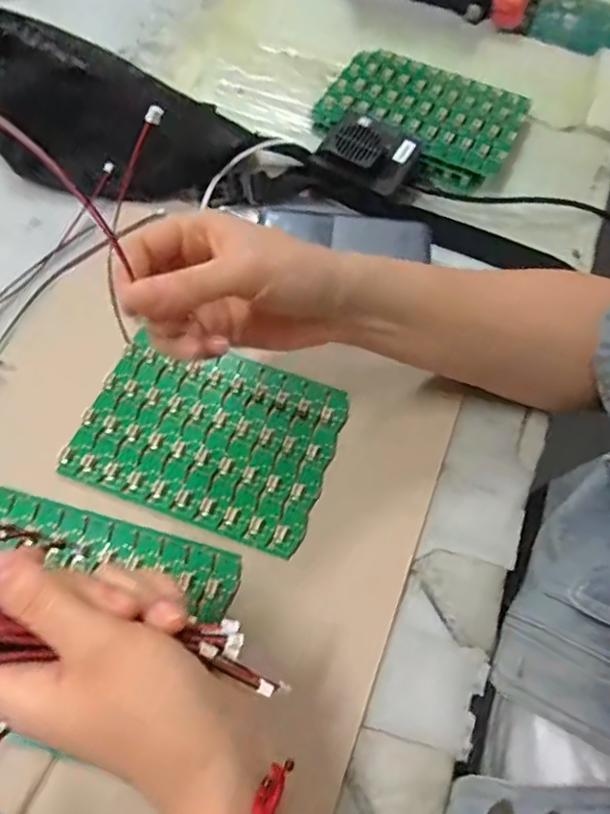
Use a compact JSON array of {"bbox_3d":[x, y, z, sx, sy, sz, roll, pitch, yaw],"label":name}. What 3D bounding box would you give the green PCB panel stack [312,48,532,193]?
[{"bbox_3d":[0.108,-0.278,0.555,0.183,0.023,0.151,24,64,9],"label":"green PCB panel stack"}]

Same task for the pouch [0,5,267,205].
[{"bbox_3d":[-0.206,-0.267,0.512,0.293,0.051,0.146,25,64,9],"label":"pouch"}]

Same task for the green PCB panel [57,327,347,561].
[{"bbox_3d":[-0.065,0.017,0.399,0.164,0.008,0.124,19,63,6],"label":"green PCB panel"}]

